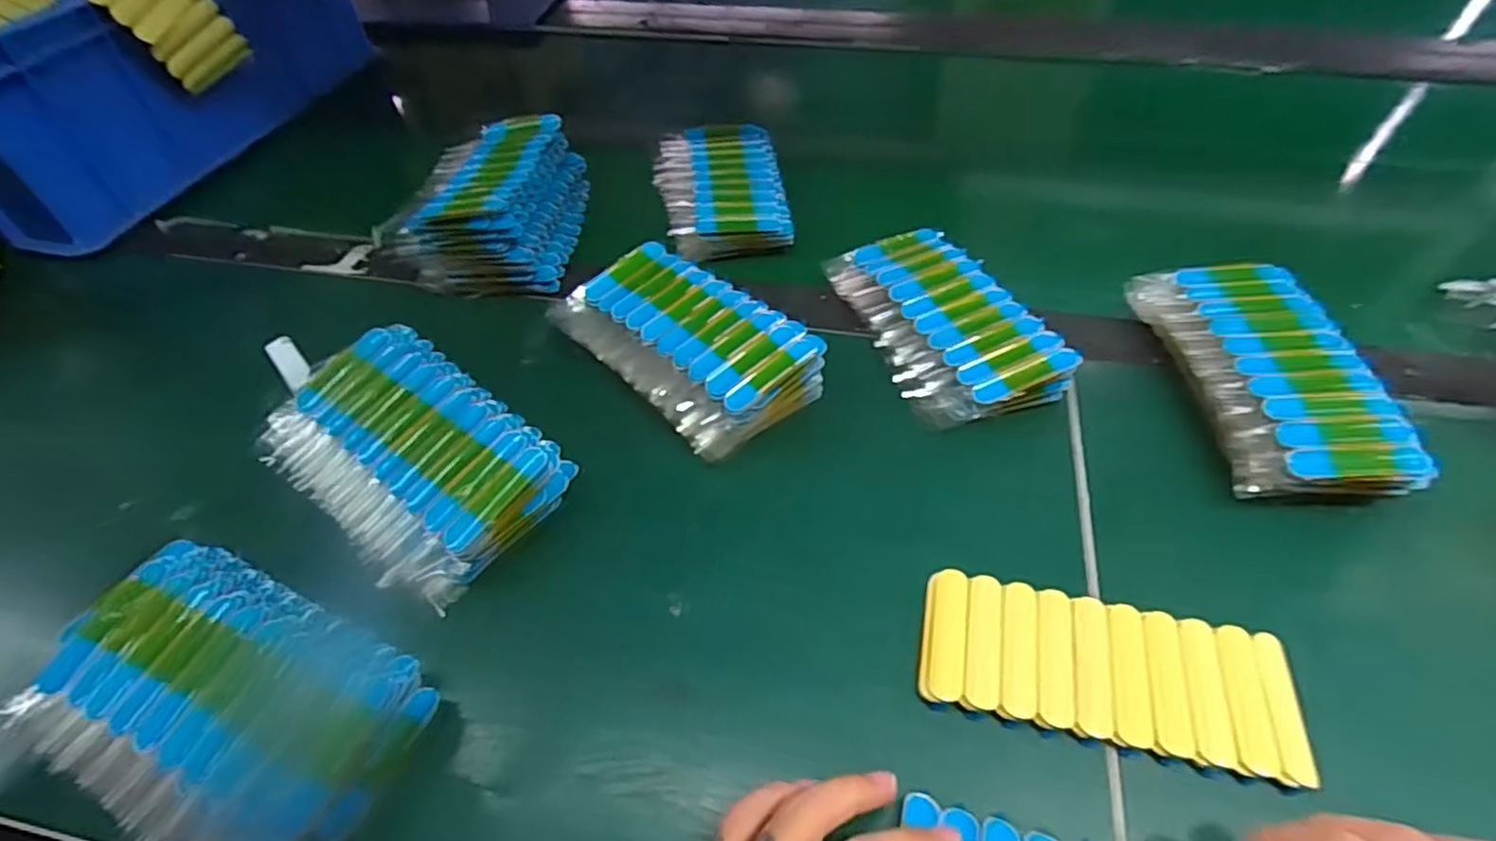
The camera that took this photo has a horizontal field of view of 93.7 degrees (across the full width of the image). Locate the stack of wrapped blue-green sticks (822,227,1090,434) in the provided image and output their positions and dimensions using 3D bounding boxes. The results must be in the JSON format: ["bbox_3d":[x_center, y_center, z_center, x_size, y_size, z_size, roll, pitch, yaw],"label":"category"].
[{"bbox_3d":[0.118,-0.066,0.433,0.089,0.025,0.157,-18,51,-12],"label":"stack of wrapped blue-green sticks"}]

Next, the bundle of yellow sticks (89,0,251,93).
[{"bbox_3d":[-0.437,-0.302,0.535,0.022,0.093,0.065,8,69,21],"label":"bundle of yellow sticks"}]

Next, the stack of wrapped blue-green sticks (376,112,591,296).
[{"bbox_3d":[-0.185,-0.167,0.521,0.111,0.055,0.175,1,50,4],"label":"stack of wrapped blue-green sticks"}]

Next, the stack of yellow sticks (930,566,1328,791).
[{"bbox_3d":[0.156,0.109,0.308,0.152,0.007,0.062,10,51,11],"label":"stack of yellow sticks"}]

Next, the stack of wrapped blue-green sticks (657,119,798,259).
[{"bbox_3d":[-0.022,-0.186,0.552,0.094,0.026,0.150,-6,50,-3],"label":"stack of wrapped blue-green sticks"}]

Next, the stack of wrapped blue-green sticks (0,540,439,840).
[{"bbox_3d":[-0.221,0.118,0.297,0.158,0.030,0.099,20,53,19],"label":"stack of wrapped blue-green sticks"}]

